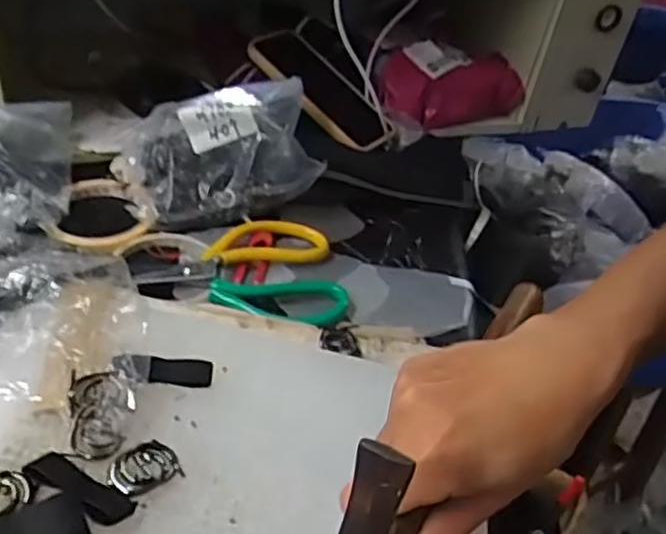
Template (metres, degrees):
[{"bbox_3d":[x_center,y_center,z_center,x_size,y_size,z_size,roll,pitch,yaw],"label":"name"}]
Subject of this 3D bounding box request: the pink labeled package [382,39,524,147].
[{"bbox_3d":[0.129,-0.205,0.777,0.170,0.069,0.084,-18,45,-30],"label":"pink labeled package"}]

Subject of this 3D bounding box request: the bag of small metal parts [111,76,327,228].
[{"bbox_3d":[-0.101,-0.105,0.602,0.165,0.077,0.120,-4,40,-18],"label":"bag of small metal parts"}]

